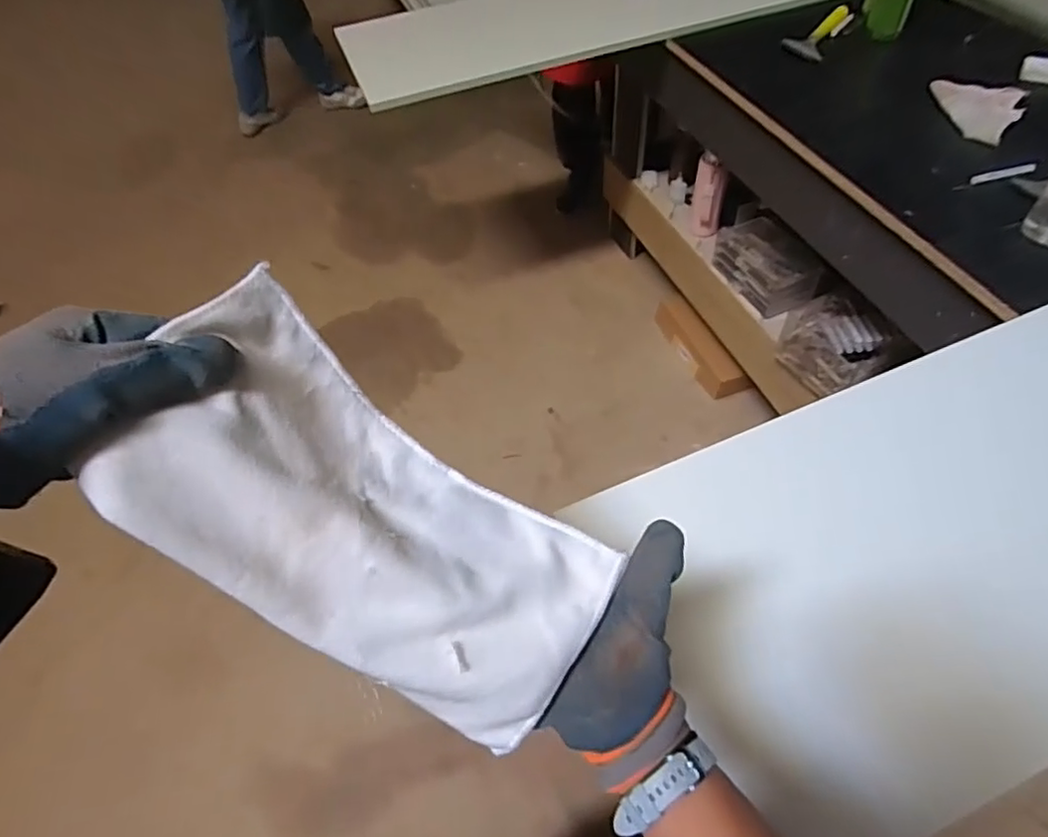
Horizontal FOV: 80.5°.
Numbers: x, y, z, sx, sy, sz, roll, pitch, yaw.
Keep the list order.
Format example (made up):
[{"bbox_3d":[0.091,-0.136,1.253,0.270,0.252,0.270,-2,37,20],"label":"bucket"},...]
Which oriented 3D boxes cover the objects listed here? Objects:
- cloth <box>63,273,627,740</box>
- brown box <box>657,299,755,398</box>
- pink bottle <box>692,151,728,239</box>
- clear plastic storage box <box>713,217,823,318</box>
[{"bbox_3d":[-0.081,0.058,0.342,0.284,0.056,0.146,42,62,-13],"label":"cloth"},{"bbox_3d":[0.493,-0.206,1.753,0.078,0.081,0.361,-21,54,-11],"label":"brown box"},{"bbox_3d":[0.459,-0.556,1.530,0.078,0.227,0.083,9,54,11],"label":"pink bottle"},{"bbox_3d":[0.573,-0.369,1.467,0.147,0.111,0.285,-19,54,-10],"label":"clear plastic storage box"}]

